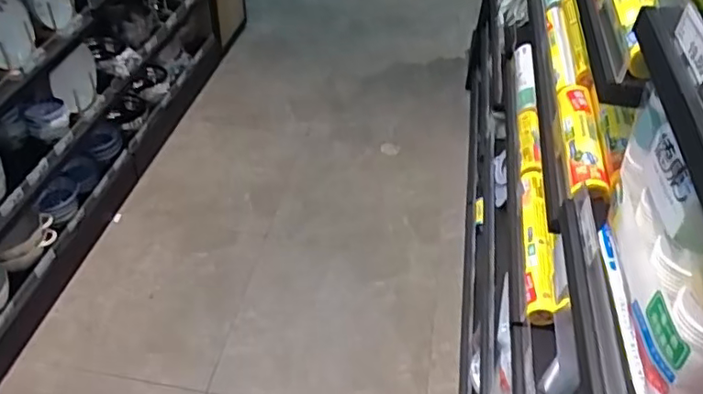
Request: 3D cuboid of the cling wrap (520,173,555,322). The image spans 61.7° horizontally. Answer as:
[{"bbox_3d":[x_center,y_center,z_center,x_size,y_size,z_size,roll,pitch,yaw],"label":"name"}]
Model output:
[{"bbox_3d":[0.348,0.075,1.113,0.043,0.059,0.373,9,42,6],"label":"cling wrap"}]

